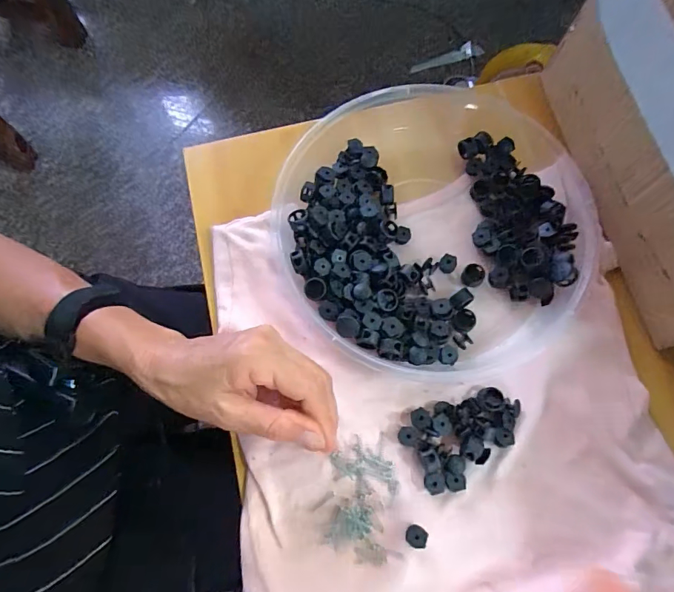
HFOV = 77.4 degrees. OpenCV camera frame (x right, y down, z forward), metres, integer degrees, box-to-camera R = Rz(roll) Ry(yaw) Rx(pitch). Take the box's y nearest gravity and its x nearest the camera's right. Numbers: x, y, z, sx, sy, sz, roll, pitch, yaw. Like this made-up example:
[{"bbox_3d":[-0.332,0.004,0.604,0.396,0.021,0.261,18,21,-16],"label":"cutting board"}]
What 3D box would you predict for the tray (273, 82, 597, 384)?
[{"bbox_3d":[0.076,-0.054,0.328,0.238,0.031,0.225,0,72,0],"label":"tray"}]

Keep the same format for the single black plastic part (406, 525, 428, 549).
[{"bbox_3d":[0.052,0.158,0.277,0.013,0.008,0.014,0,72,0],"label":"single black plastic part"}]

